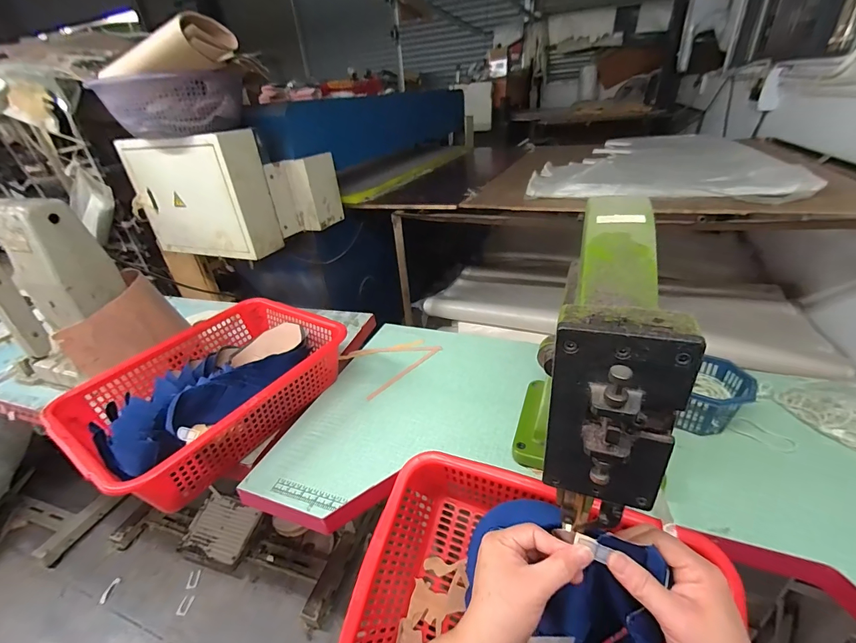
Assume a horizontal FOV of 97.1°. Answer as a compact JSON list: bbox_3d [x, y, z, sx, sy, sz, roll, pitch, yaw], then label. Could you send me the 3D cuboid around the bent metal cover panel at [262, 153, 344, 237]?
[{"bbox_3d":[-0.421,-0.448,1.340,0.095,0.233,0.242,11,34,24],"label":"bent metal cover panel"}]

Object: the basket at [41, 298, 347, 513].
[{"bbox_3d":[-0.386,0.119,0.707,0.315,0.125,0.437,14,36,29],"label":"basket"}]

